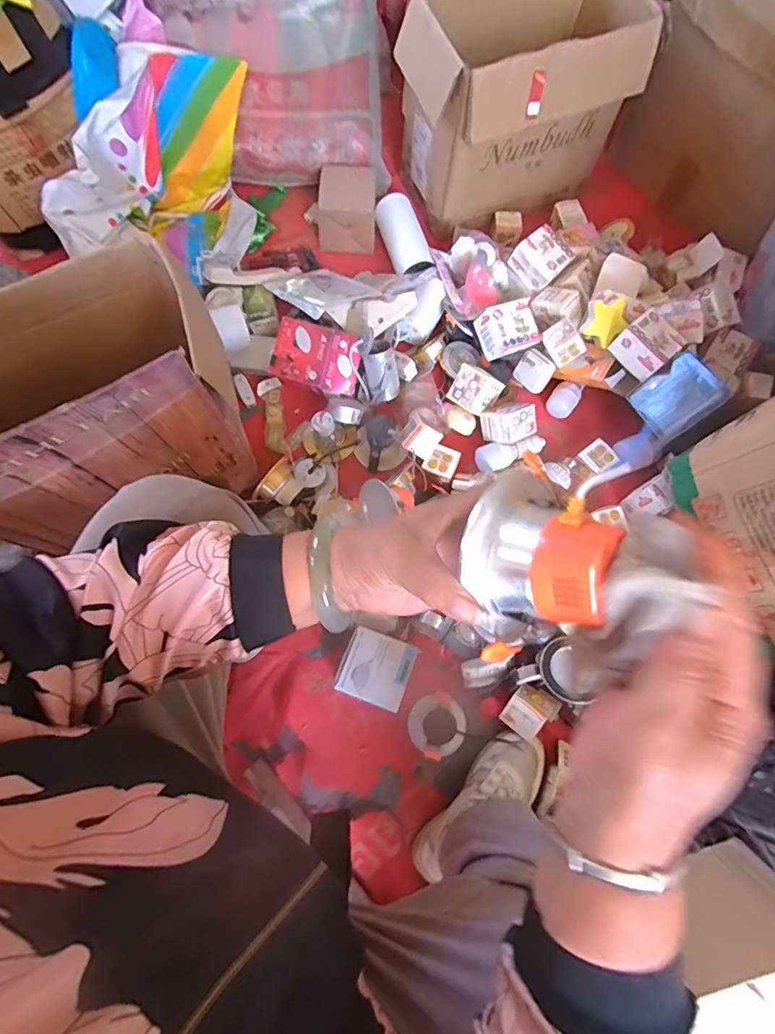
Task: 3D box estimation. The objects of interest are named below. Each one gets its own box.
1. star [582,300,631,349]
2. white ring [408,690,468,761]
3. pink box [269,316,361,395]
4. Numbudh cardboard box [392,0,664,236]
[{"bbox_3d":[0.362,-0.331,0.840,0.055,0.027,0.077,25,106,-3],"label":"star"},{"bbox_3d":[0.077,0.313,0.753,0.086,0.039,0.085,0,73,-1],"label":"white ring"},{"bbox_3d":[-0.126,-0.284,0.889,0.153,0.032,0.104,20,100,9],"label":"pink box"},{"bbox_3d":[0.252,-0.784,0.939,0.439,0.283,0.251,-23,75,-8],"label":"Numbudh cardboard box"}]

